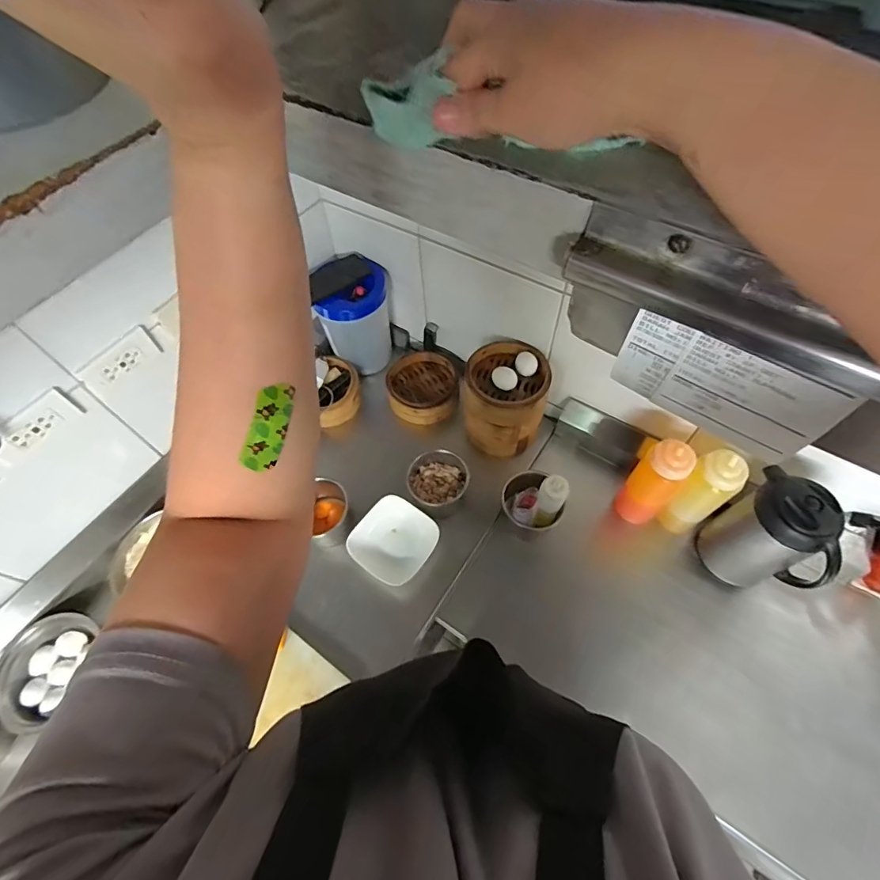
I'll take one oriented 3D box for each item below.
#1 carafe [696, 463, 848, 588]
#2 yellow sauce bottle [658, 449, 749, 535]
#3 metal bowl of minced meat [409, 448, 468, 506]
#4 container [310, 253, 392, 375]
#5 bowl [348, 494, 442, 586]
[{"bbox_3d":[0.554,0.164,0.785,0.142,0.242,0.113,24,63,16],"label":"carafe"},{"bbox_3d":[0.465,0.105,0.850,0.077,0.232,0.072,-1,59,2],"label":"yellow sauce bottle"},{"bbox_3d":[-0.003,0.088,0.978,0.119,0.084,0.124,-1,59,2],"label":"metal bowl of minced meat"},{"bbox_3d":[-0.196,-0.291,1.107,0.160,0.237,0.160,-8,59,-2],"label":"container"},{"bbox_3d":[-0.090,0.202,0.932,0.152,0.051,0.156,29,65,18],"label":"bowl"}]

